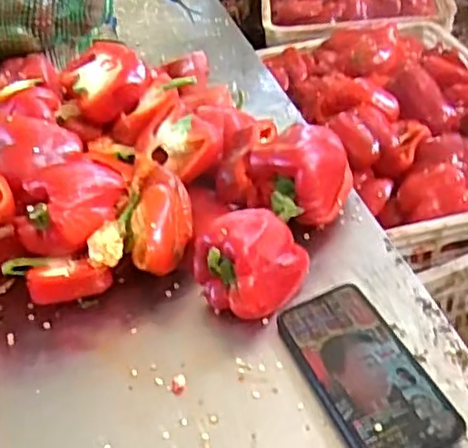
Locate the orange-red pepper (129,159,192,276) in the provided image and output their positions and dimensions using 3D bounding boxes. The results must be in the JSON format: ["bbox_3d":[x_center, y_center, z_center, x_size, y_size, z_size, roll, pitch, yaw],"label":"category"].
[{"bbox_3d":[-0.072,-0.012,0.620,0.061,0.042,0.129,-7,42,1],"label":"orange-red pepper"}]

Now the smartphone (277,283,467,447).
[{"bbox_3d":[0.100,0.114,0.504,0.080,0.016,0.162,-18,43,-12],"label":"smartphone"}]

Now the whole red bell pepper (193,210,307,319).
[{"bbox_3d":[0.016,0.034,0.570,0.073,0.070,0.089,27,52,32],"label":"whole red bell pepper"}]

